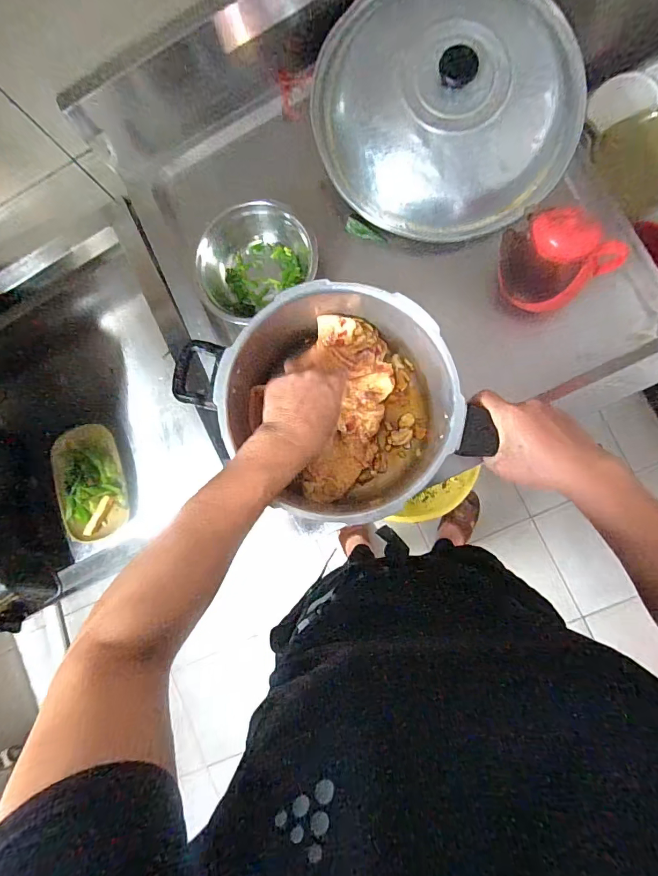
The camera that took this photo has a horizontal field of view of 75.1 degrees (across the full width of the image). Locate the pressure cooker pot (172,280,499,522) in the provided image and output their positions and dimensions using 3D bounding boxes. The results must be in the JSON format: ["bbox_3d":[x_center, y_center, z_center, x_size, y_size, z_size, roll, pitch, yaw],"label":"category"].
[{"bbox_3d":[0.013,-0.031,0.490,0.238,0.160,0.234,-31,82,5],"label":"pressure cooker pot"}]

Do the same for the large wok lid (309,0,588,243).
[{"bbox_3d":[0.150,-0.416,0.523,0.335,0.072,0.317,-9,100,4],"label":"large wok lid"}]

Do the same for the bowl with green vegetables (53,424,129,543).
[{"bbox_3d":[-0.420,0.079,0.754,0.115,0.038,0.196,-13,84,8],"label":"bowl with green vegetables"}]

